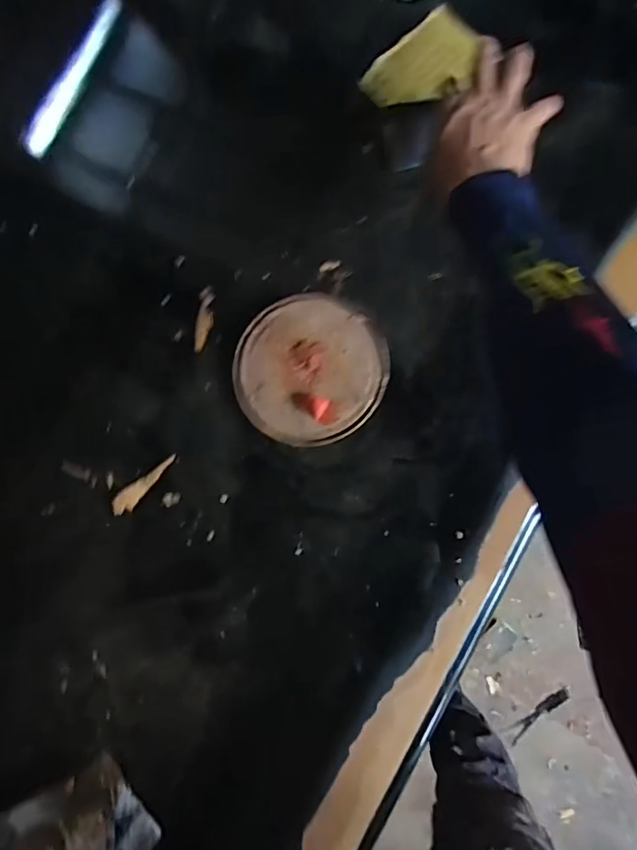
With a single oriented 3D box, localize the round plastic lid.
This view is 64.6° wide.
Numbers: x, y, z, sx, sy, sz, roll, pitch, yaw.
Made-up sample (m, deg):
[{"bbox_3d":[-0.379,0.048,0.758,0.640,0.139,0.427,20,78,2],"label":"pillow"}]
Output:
[{"bbox_3d":[-0.009,-0.057,0.515,0.151,0.012,0.151,-1,83,6],"label":"round plastic lid"}]

